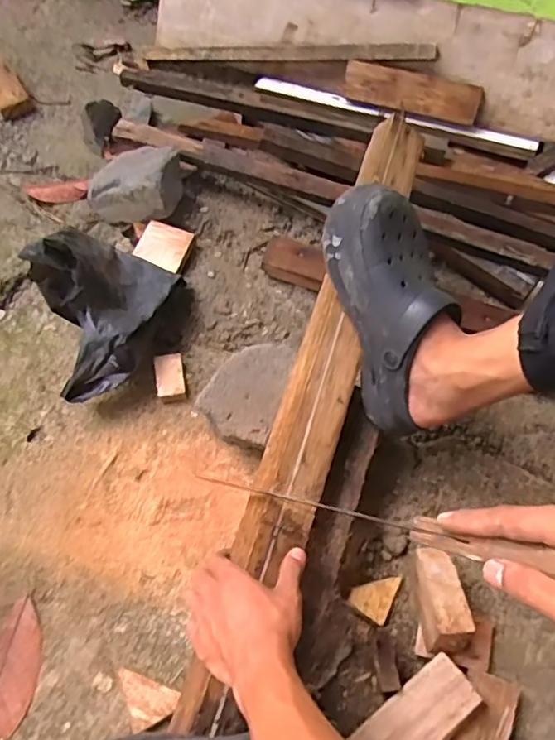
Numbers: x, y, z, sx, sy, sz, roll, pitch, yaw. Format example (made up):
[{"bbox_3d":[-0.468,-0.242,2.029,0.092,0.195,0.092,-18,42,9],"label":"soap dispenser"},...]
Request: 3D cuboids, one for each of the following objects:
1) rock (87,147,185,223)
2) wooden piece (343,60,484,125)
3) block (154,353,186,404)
[{"bbox_3d":[-0.220,-0.296,0.929,0.145,0.096,0.110,14,63,5],"label":"rock"},{"bbox_3d":[0.227,-0.476,1.007,0.231,0.061,0.015,18,35,13],"label":"wooden piece"},{"bbox_3d":[-0.147,0.011,0.809,0.038,0.027,0.068,-8,63,-7],"label":"block"}]

